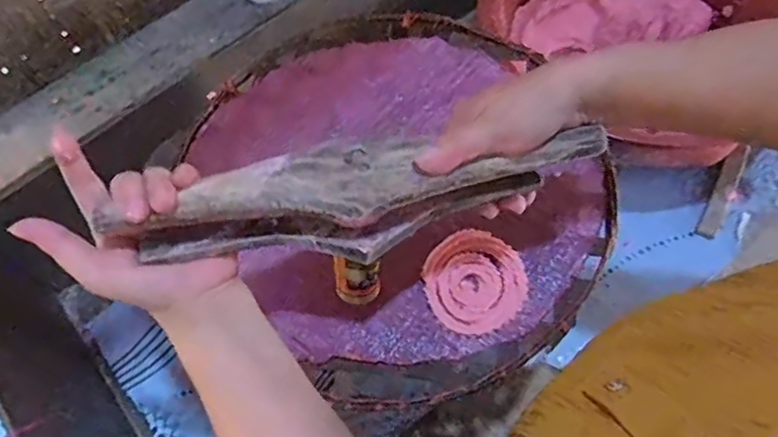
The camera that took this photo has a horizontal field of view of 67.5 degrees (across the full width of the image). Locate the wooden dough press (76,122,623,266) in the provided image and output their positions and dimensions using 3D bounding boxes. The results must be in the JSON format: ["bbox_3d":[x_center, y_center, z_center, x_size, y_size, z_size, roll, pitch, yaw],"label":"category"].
[{"bbox_3d":[-0.014,-0.014,0.370,0.302,0.049,0.060,-10,61,-6],"label":"wooden dough press"}]

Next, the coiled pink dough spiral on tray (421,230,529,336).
[{"bbox_3d":[0.069,0.050,0.462,0.079,0.015,0.080,0,60,0],"label":"coiled pink dough spiral on tray"}]

